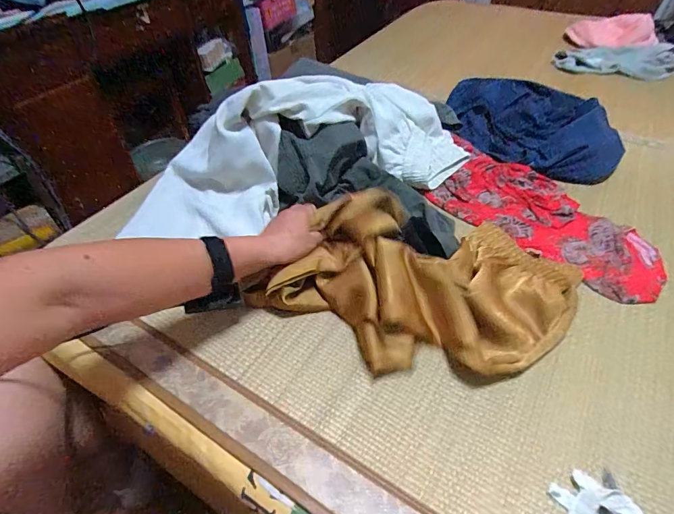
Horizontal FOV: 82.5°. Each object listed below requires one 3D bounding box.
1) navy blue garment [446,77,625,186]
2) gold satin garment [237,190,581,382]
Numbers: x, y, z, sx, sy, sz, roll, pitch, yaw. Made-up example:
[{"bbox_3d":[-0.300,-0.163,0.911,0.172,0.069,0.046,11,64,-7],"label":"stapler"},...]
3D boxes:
[{"bbox_3d":[0.393,-0.291,0.810,0.252,0.057,0.385,-24,49,-16],"label":"navy blue garment"},{"bbox_3d":[0.109,0.020,0.518,0.374,0.083,0.259,18,50,21],"label":"gold satin garment"}]

